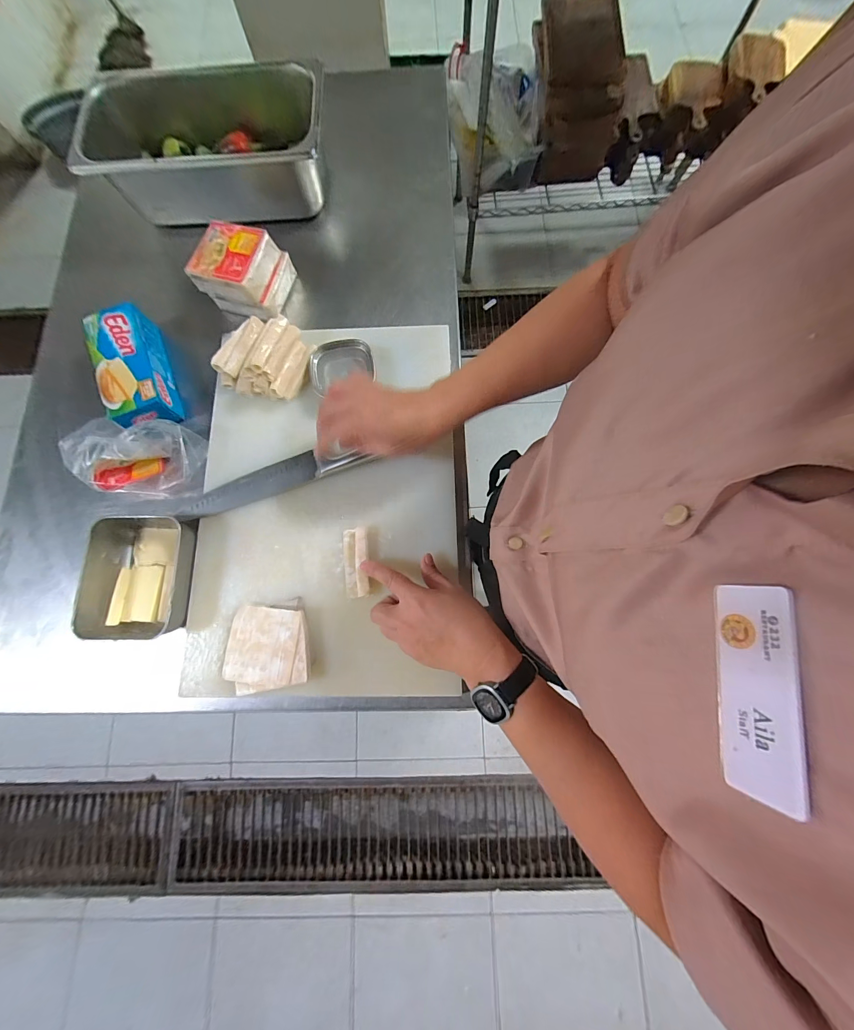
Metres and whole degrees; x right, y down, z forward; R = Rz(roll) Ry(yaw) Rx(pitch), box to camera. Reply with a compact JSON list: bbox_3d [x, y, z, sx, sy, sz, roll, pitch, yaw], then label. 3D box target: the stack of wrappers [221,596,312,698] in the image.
[{"bbox_3d":[-0.173,0.141,0.394,0.086,0.014,0.087,-9,77,-1],"label":"stack of wrappers"}]

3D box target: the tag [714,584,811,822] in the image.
[{"bbox_3d":[0.122,0.064,0.136,0.004,0.026,0.074,10,79,-19],"label":"tag"}]

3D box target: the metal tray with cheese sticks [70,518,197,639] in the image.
[{"bbox_3d":[-0.326,0.068,0.418,0.106,0.042,0.140,-1,77,1],"label":"metal tray with cheese sticks"}]

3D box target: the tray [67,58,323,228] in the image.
[{"bbox_3d":[-0.308,-0.531,0.528,0.328,0.096,0.199,-3,77,0],"label":"tray"}]

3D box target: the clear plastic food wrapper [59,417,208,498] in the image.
[{"bbox_3d":[-0.360,-0.072,0.448,0.166,0.063,0.081,-2,77,0],"label":"clear plastic food wrapper"}]

